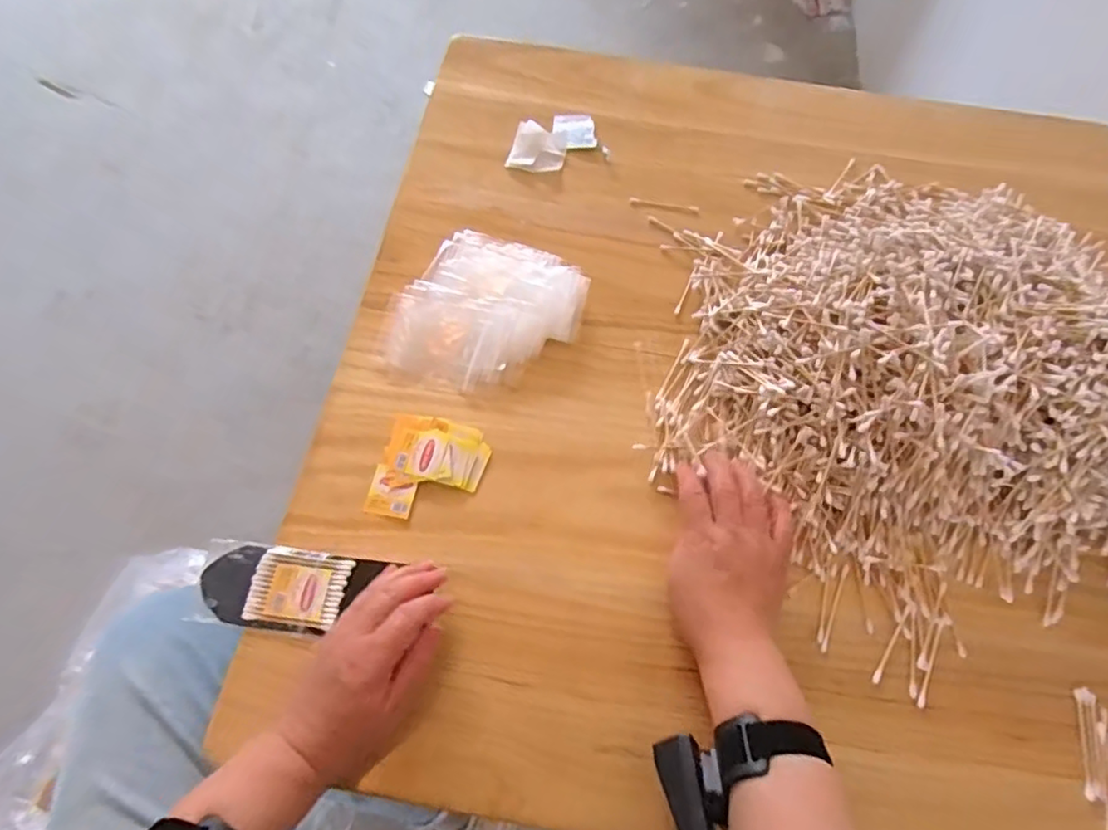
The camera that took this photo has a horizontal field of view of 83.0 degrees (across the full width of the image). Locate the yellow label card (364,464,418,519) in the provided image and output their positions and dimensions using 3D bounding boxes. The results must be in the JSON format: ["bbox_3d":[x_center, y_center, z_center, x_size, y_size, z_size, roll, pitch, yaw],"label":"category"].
[{"bbox_3d":[-0.137,0.065,0.529,0.039,0.004,0.040,10,73,8],"label":"yellow label card"}]

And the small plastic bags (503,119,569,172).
[{"bbox_3d":[-0.017,-0.291,0.681,0.059,0.017,0.053,13,67,5],"label":"small plastic bags"}]

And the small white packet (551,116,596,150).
[{"bbox_3d":[0.023,-0.315,0.694,0.045,0.009,0.051,-4,67,-3],"label":"small white packet"}]

